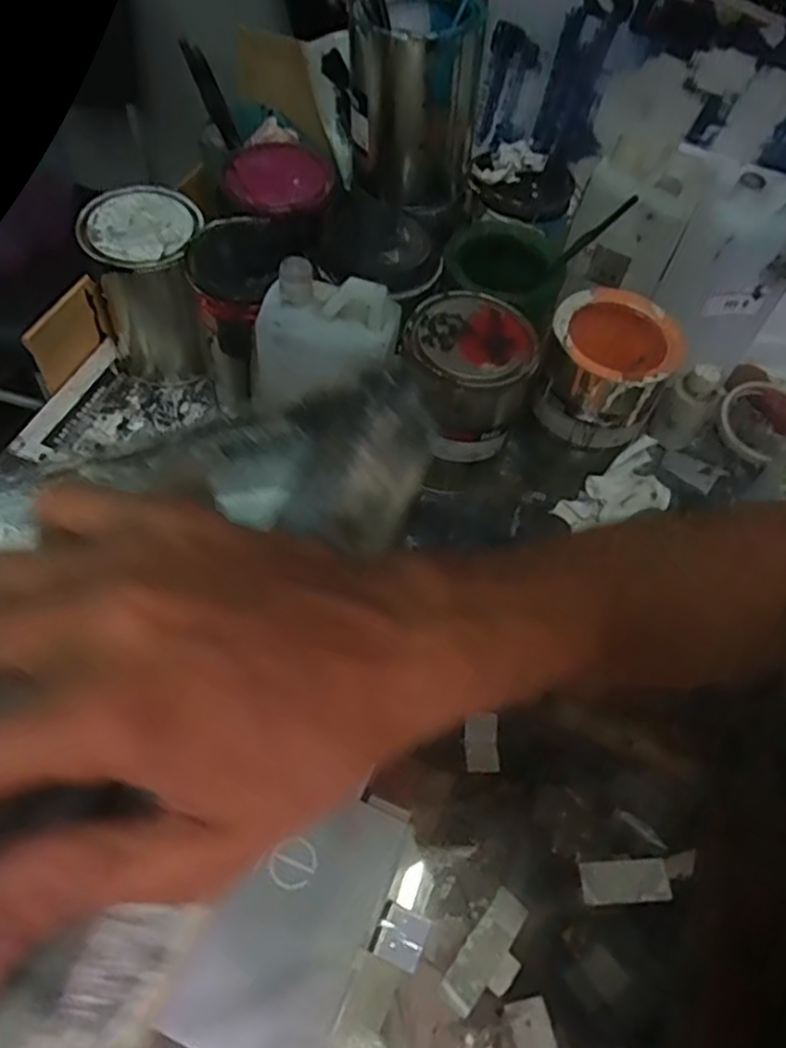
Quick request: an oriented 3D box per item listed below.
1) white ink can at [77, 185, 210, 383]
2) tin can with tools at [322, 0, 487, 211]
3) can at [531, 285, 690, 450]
[{"bbox_3d":[-0.229,-0.228,0.672,0.102,0.158,0.106,-2,57,-7],"label":"white ink can"},{"bbox_3d":[0.019,-0.375,0.612,0.098,0.159,0.095,3,58,-5],"label":"tin can with tools"},{"bbox_3d":[0.188,-0.136,0.626,0.107,0.092,0.104,3,58,-5],"label":"can"}]

